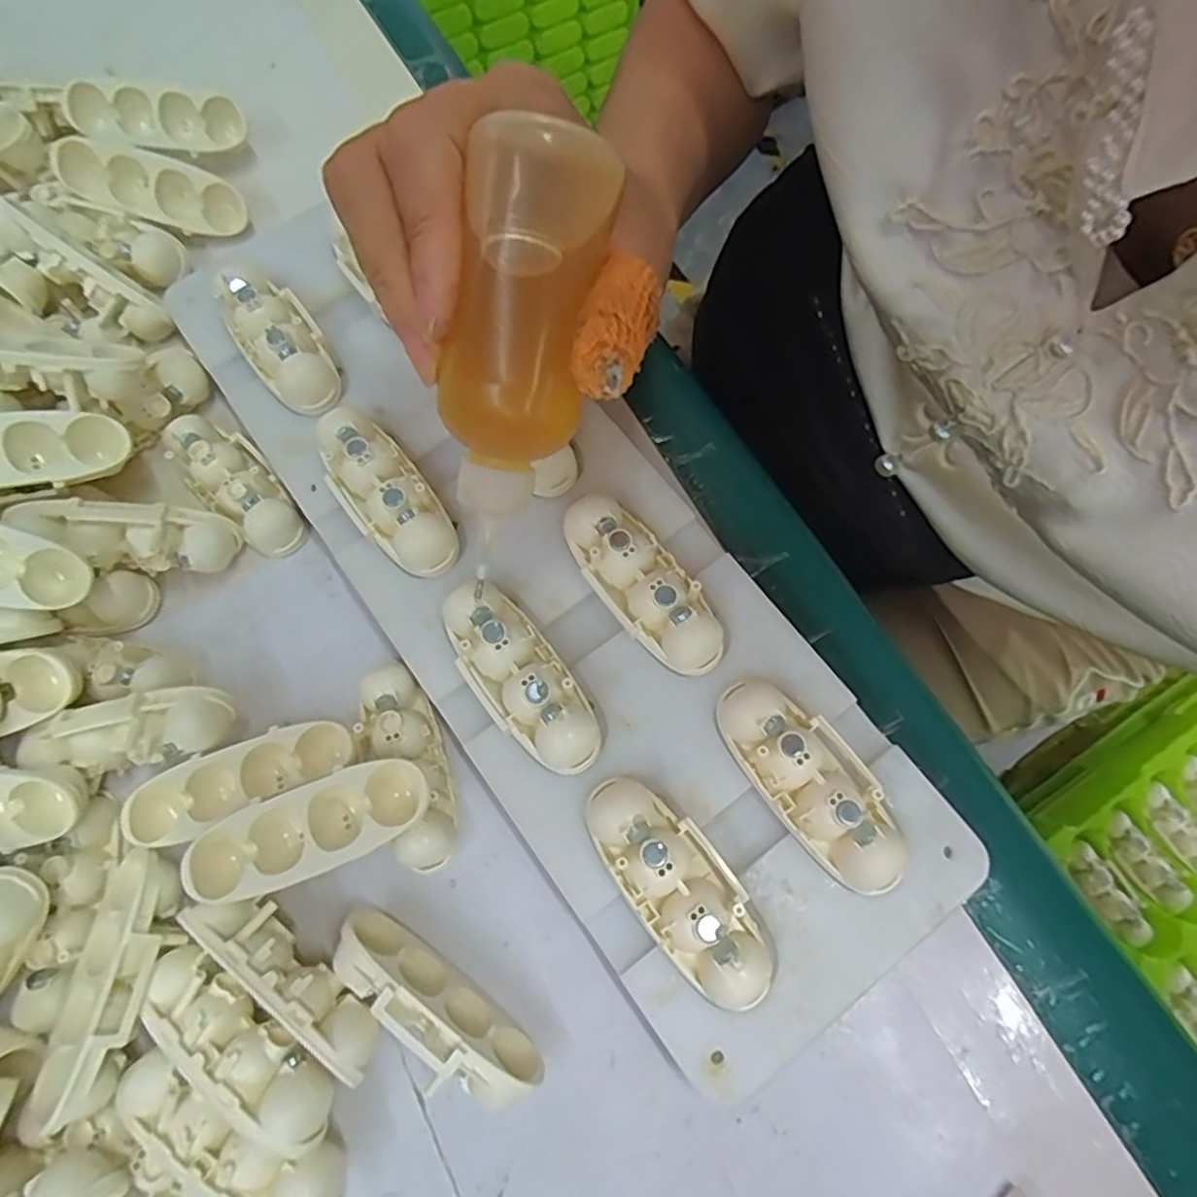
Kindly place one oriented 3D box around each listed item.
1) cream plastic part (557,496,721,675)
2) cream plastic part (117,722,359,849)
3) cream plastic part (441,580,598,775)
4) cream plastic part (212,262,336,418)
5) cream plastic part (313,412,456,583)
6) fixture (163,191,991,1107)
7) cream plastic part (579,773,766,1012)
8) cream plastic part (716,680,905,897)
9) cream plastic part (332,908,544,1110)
[{"bbox_3d":[0.013,-0.005,0.208,0.024,0.014,0.061,-36,78,-10],"label":"cream plastic part"},{"bbox_3d":[-0.104,0.053,0.206,0.063,0.015,0.021,-24,77,-8],"label":"cream plastic part"},{"bbox_3d":[-0.023,0.022,0.200,0.024,0.015,0.061,-36,78,-10],"label":"cream plastic part"},{"bbox_3d":[-0.109,-0.088,0.239,0.025,0.019,0.060,-33,78,-10],"label":"cream plastic part"},{"bbox_3d":[-0.067,-0.033,0.219,0.024,0.014,0.060,-39,79,-11],"label":"cream plastic part"},{"bbox_3d":[-0.024,-0.019,0.215,0.098,0.031,0.303,-36,78,-10],"label":"fixture"},{"bbox_3d":[0.020,0.074,0.182,0.026,0.016,0.061,-33,74,-10],"label":"cream plastic part"},{"bbox_3d":[0.057,0.048,0.190,0.025,0.017,0.059,-35,74,-10],"label":"cream plastic part"},{"bbox_3d":[-0.044,0.108,0.184,0.062,0.023,0.016,35,76,8],"label":"cream plastic part"}]

